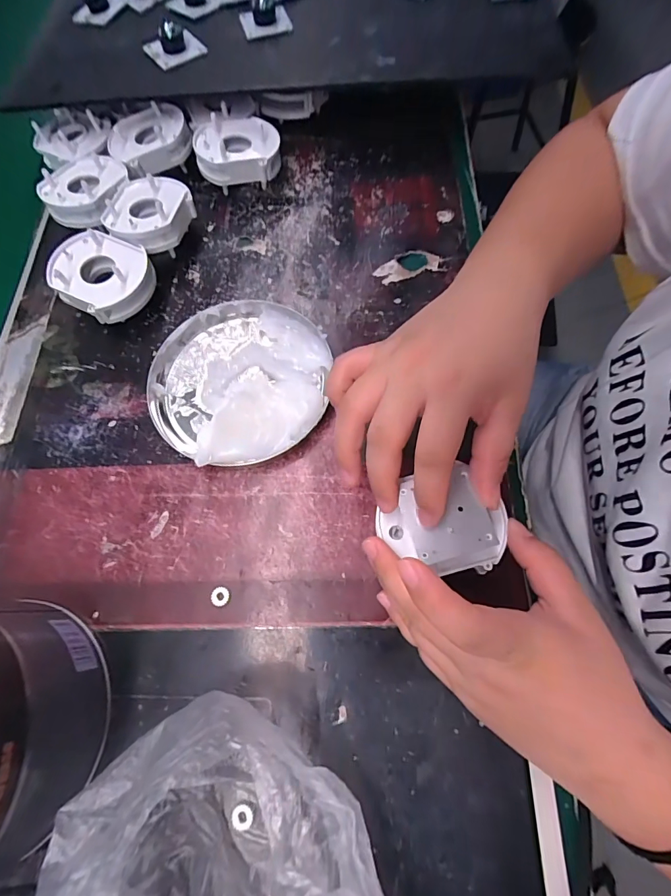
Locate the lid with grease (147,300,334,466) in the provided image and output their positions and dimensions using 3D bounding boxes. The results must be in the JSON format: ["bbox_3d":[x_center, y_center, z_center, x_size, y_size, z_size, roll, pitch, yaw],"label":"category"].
[{"bbox_3d":[-0.069,-0.050,0.287,0.123,0.029,0.126,0,68,4],"label":"lid with grease"}]

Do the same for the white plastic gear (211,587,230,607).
[{"bbox_3d":[-0.068,0.088,0.245,0.011,0.004,0.011,-1,68,3],"label":"white plastic gear"}]

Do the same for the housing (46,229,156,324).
[{"bbox_3d":[-0.175,-0.129,0.318,0.068,0.039,0.066,-1,68,3],"label":"housing"}]

